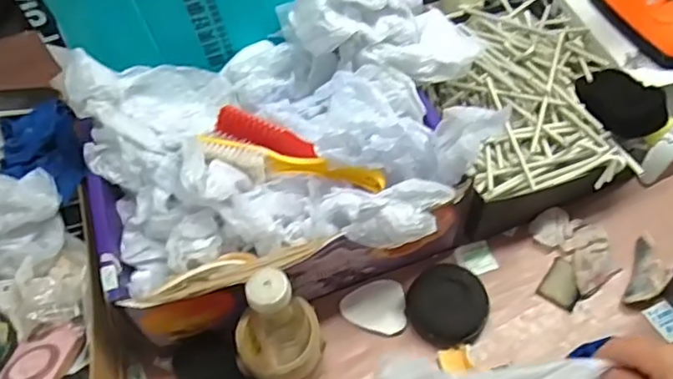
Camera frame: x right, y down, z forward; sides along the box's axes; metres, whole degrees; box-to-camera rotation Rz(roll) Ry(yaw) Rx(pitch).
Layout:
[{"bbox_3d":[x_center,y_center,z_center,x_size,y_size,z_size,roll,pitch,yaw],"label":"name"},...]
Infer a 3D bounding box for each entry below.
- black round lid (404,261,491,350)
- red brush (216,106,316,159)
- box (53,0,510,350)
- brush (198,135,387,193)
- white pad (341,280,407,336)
[{"bbox_3d":[0.131,0.134,0.688,0.086,0.045,0.088,-2,55,3],"label":"black round lid"},{"bbox_3d":[-0.081,-0.062,0.672,0.116,0.023,0.027,21,58,-1],"label":"red brush"},{"bbox_3d":[-0.048,-0.042,0.689,0.458,0.213,0.321,-12,55,-4],"label":"box"},{"bbox_3d":[-0.050,-0.025,0.659,0.208,0.026,0.045,8,56,10],"label":"brush"},{"bbox_3d":[0.045,0.143,0.711,0.076,0.011,0.065,-4,55,2],"label":"white pad"}]

